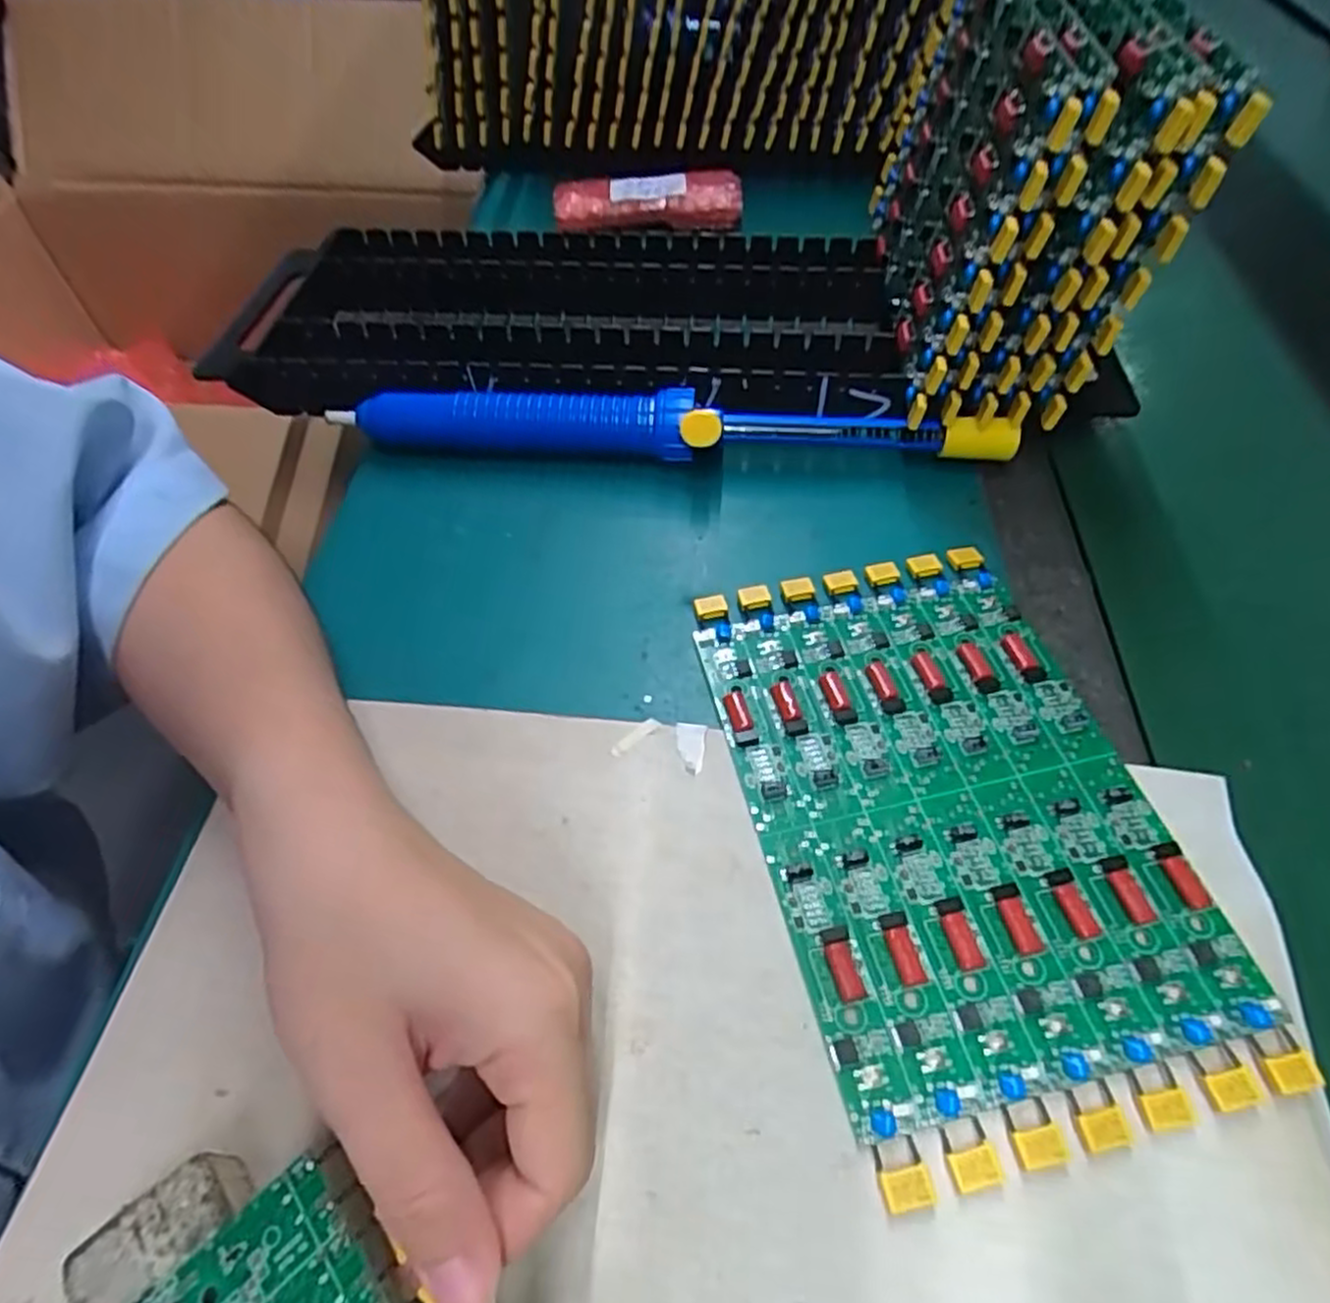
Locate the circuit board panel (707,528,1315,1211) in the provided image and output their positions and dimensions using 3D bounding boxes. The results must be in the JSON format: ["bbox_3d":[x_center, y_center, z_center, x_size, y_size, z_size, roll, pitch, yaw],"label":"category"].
[{"bbox_3d":[0.095,0.050,0.263,0.129,0.010,0.205,-10,55,-7],"label":"circuit board panel"}]

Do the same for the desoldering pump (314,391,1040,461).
[{"bbox_3d":[0.001,-0.104,0.356,0.312,0.027,0.025,5,54,4],"label":"desoldering pump"}]

